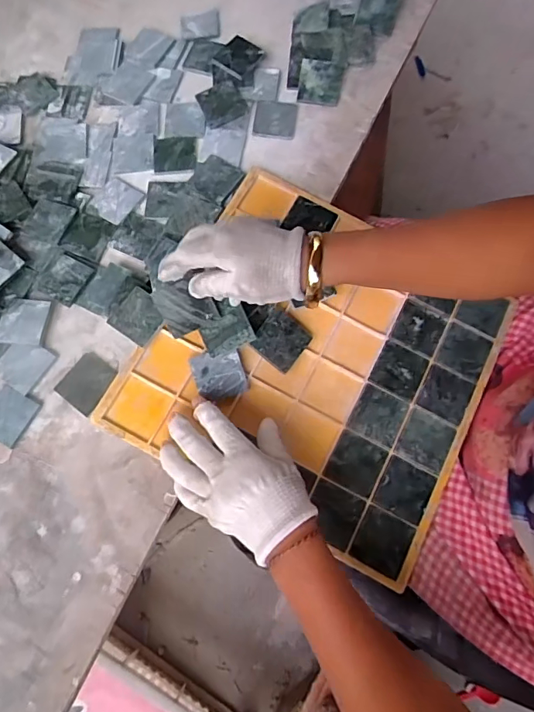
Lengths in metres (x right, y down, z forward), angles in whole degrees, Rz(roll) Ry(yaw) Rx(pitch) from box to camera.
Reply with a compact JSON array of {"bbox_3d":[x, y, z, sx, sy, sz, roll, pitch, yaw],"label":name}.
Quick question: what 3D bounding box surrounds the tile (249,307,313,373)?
[{"bbox_3d":[0.014,-0.016,0.465,0.049,0.004,0.049,40,75,-5],"label":"tile"}]

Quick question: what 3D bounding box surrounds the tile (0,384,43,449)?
[{"bbox_3d":[-0.257,0.058,0.461,0.049,0.004,0.050,28,76,9],"label":"tile"}]

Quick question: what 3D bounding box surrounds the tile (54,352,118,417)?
[{"bbox_3d":[-0.181,0.028,0.471,0.050,0.007,0.052,36,79,8],"label":"tile"}]

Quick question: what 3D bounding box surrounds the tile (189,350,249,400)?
[{"bbox_3d":[-0.047,0.017,0.457,0.048,0.007,0.047,-18,74,-4],"label":"tile"}]

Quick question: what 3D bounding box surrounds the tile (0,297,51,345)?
[{"bbox_3d":[-0.256,-0.037,0.490,0.049,0.011,0.050,9,74,4],"label":"tile"}]

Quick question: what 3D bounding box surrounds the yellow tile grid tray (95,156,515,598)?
[{"bbox_3d":[0.054,0.003,0.469,0.321,0.010,0.310,28,77,3],"label":"yellow tile grid tray"}]

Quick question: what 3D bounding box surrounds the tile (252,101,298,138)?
[{"bbox_3d":[0.010,-0.285,0.560,0.051,0.007,0.050,7,74,3],"label":"tile"}]

